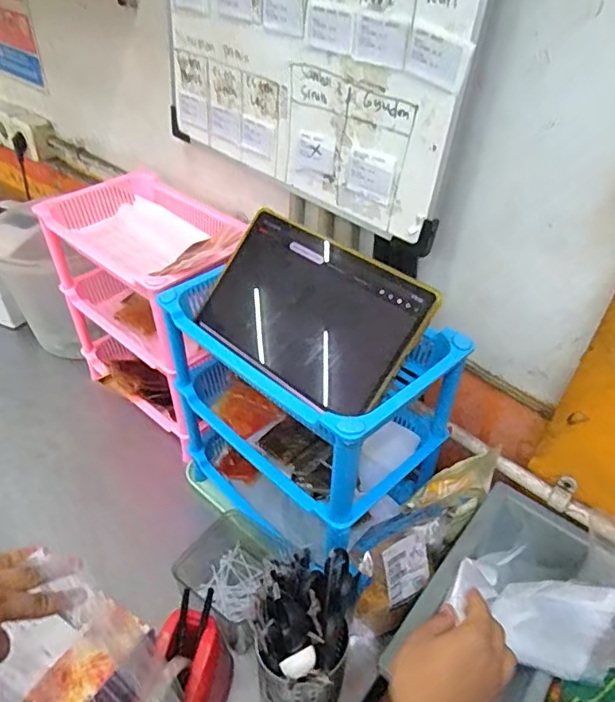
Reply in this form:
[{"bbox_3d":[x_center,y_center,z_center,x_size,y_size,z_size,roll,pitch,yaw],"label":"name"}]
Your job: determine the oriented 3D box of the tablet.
[{"bbox_3d":[-0.001,-0.044,0.561,0.245,0.011,0.155,33,91,33],"label":"tablet"}]

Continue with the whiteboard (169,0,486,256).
[{"bbox_3d":[-0.023,-0.353,0.614,0.032,0.321,0.456,-29,49,-33],"label":"whiteboard"}]

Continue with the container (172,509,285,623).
[{"bbox_3d":[-0.093,0.278,0.682,0.111,0.070,0.106,35,46,8],"label":"container"}]

